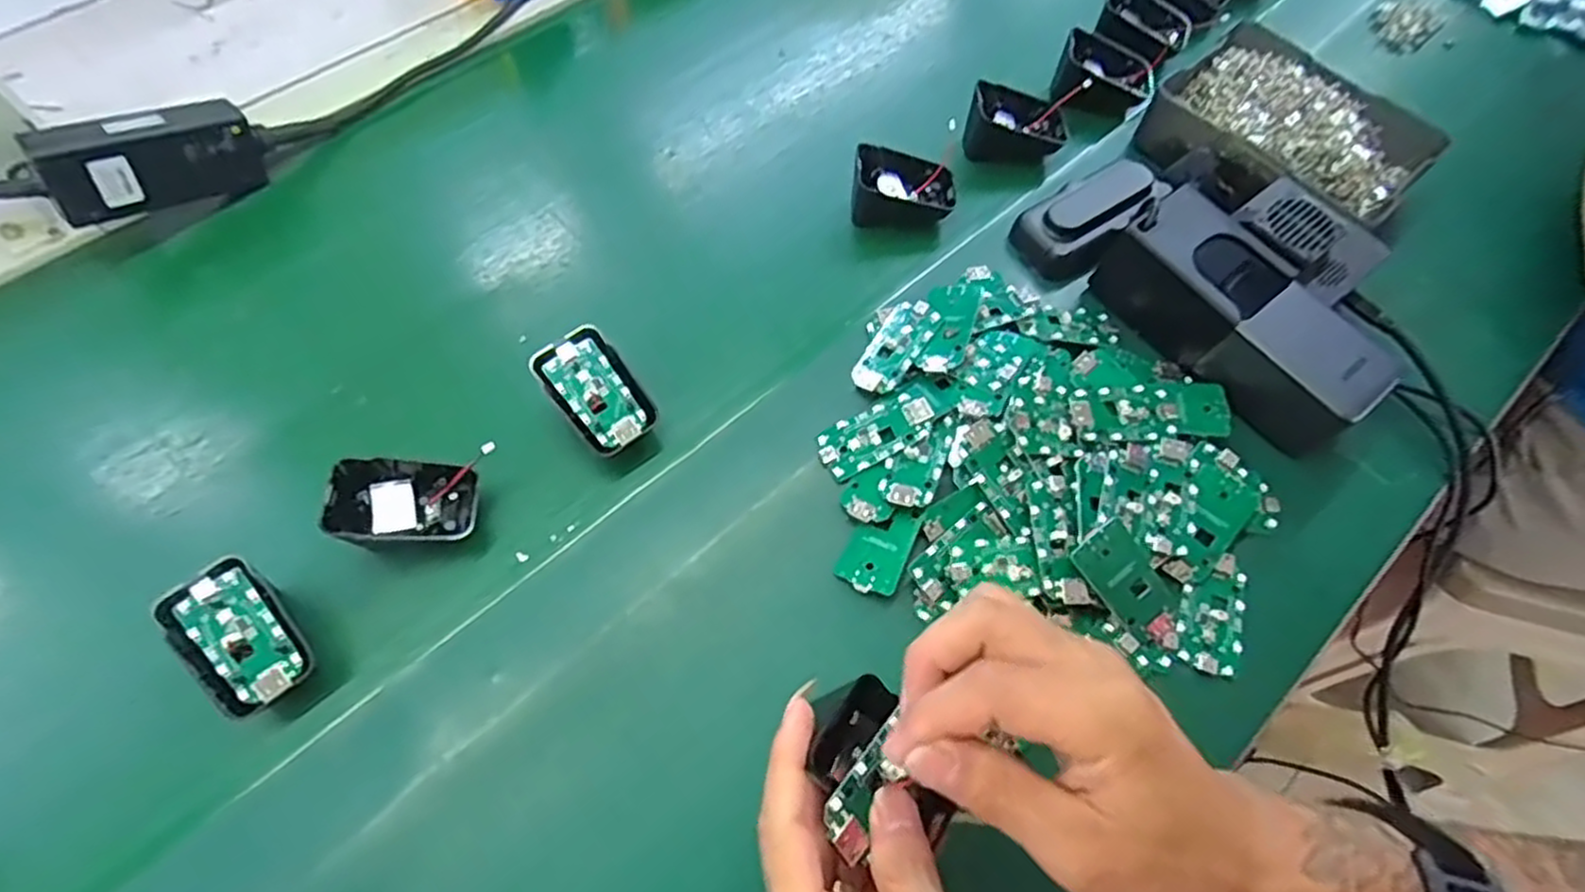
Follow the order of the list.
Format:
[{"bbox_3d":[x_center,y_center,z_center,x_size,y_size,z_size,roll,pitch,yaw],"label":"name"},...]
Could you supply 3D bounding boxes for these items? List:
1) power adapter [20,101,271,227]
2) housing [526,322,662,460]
[{"bbox_3d":[-0.411,-0.184,0.478,0.026,0.052,0.115,42,50,14],"label":"power adapter"},{"bbox_3d":[-0.108,-0.030,0.410,0.043,0.024,0.068,-37,74,-16],"label":"housing"}]

